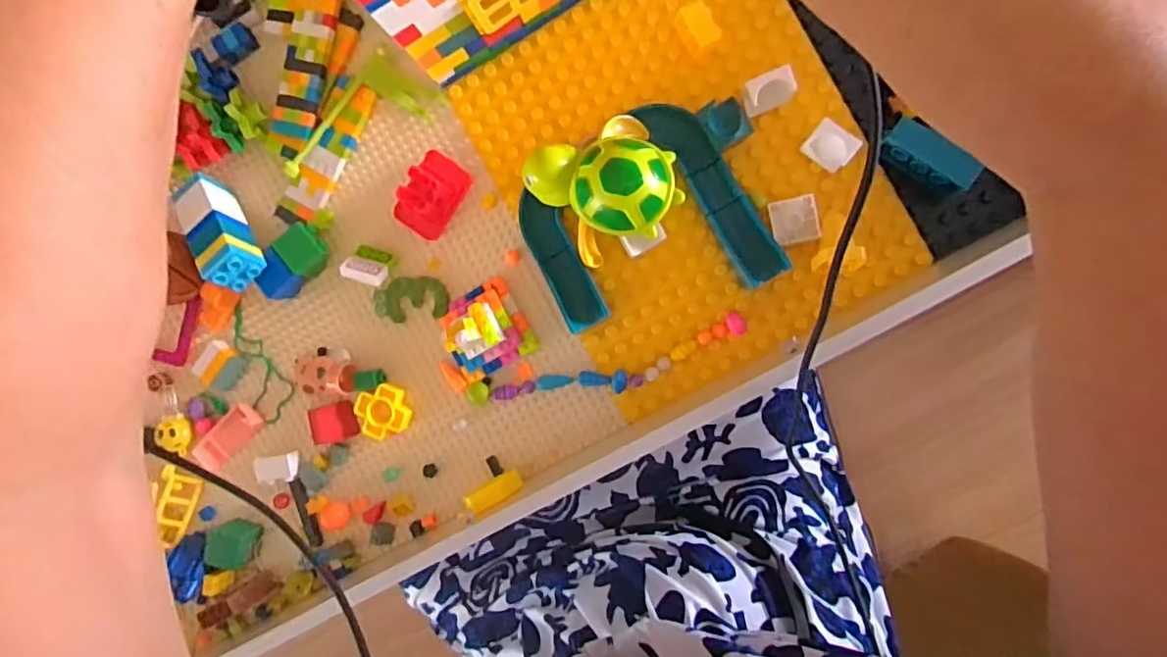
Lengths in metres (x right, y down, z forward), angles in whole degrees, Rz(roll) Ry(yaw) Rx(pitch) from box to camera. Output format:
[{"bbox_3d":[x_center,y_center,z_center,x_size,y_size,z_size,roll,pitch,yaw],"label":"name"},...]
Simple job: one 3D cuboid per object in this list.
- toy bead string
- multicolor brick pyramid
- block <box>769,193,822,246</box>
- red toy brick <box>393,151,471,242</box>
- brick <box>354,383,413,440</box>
[{"bbox_3d":[0.018,0.033,0.461,0.217,0.016,0.033,-16,91,6],"label":"toy bead string"},{"bbox_3d":[-0.083,0.004,0.444,0.065,0.079,0.066,-28,89,8],"label":"multicolor brick pyramid"},{"bbox_3d":[0.152,-0.078,0.437,0.032,0.019,0.032,-12,91,6],"label":"block"},{"bbox_3d":[-0.120,-0.105,0.473,0.040,0.026,0.062,33,95,3],"label":"red toy brick"},{"bbox_3d":[-0.162,0.067,0.489,0.040,0.014,0.039,-20,90,6],"label":"brick"}]

